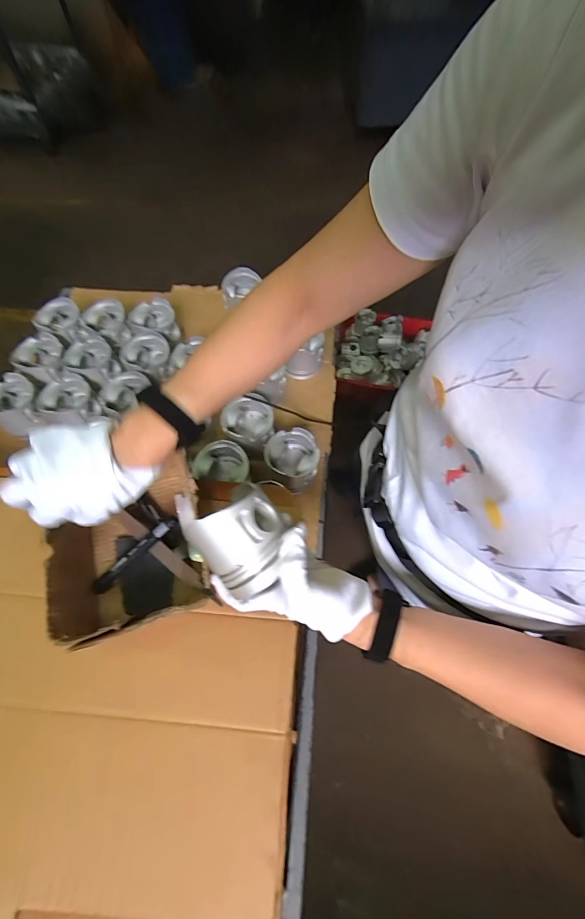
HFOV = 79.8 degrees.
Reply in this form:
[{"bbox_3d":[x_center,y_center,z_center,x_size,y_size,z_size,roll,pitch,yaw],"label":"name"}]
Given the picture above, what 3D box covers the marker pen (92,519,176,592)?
[{"bbox_3d":[-0.206,0.121,0.452,0.147,0.018,0.022,-41,66,10],"label":"marker pen"}]

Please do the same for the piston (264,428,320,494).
[{"bbox_3d":[0.000,0.002,0.628,0.090,0.069,0.103,-1,63,0],"label":"piston"}]

